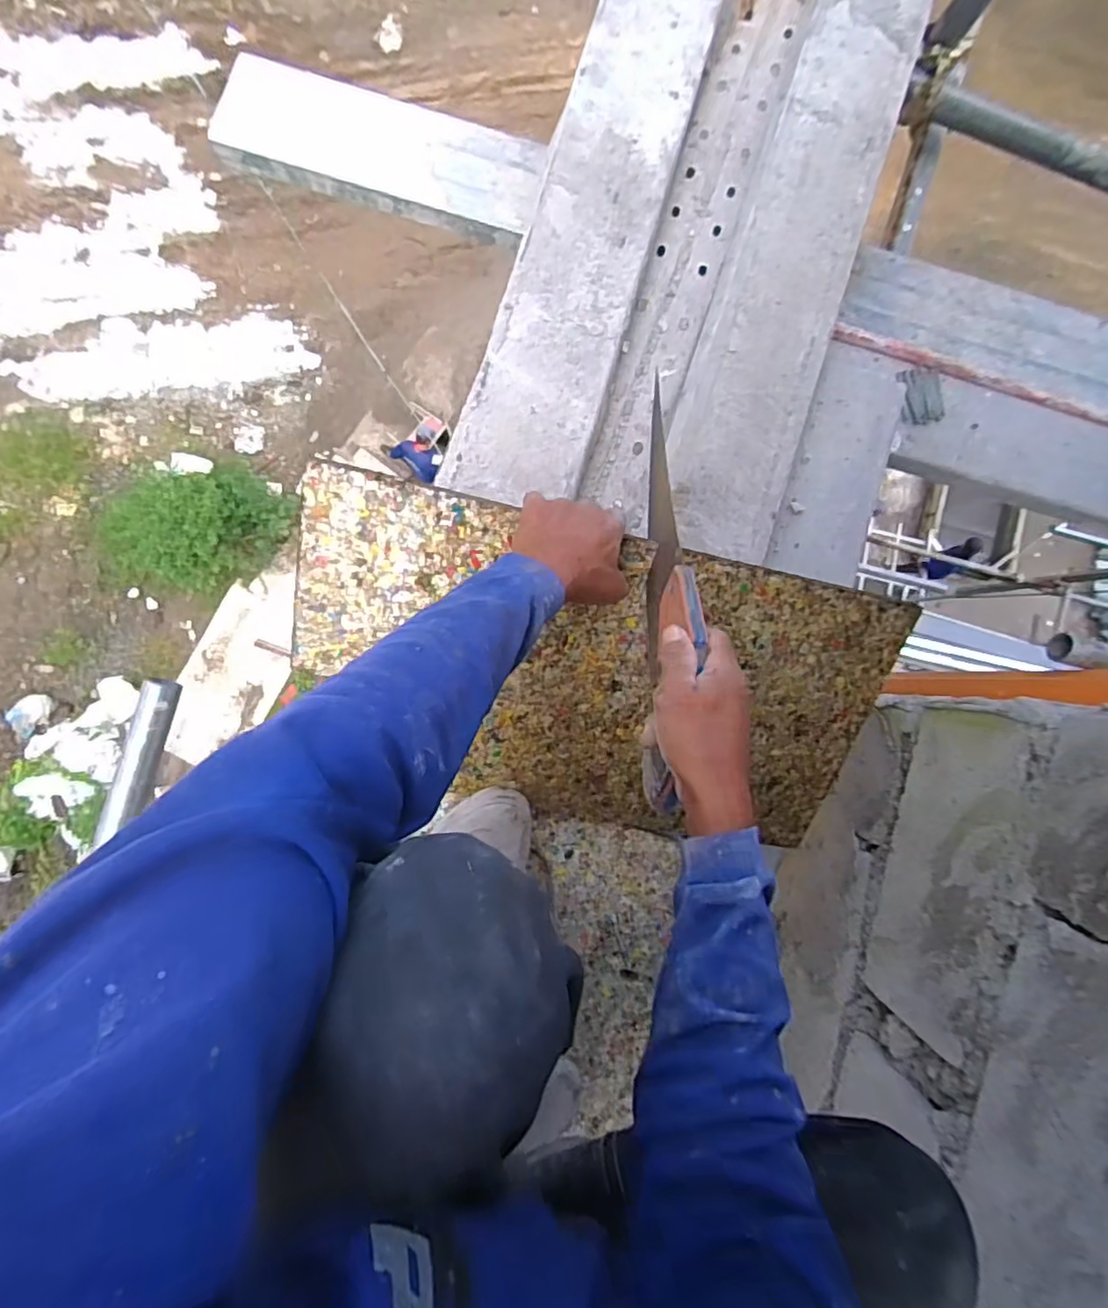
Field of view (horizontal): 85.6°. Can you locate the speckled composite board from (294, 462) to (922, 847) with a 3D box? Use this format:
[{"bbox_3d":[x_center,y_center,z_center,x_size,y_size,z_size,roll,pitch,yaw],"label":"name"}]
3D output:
[{"bbox_3d":[0.049,0.041,0.616,0.593,0.017,0.325,10,115,-10],"label":"speckled composite board"}]

